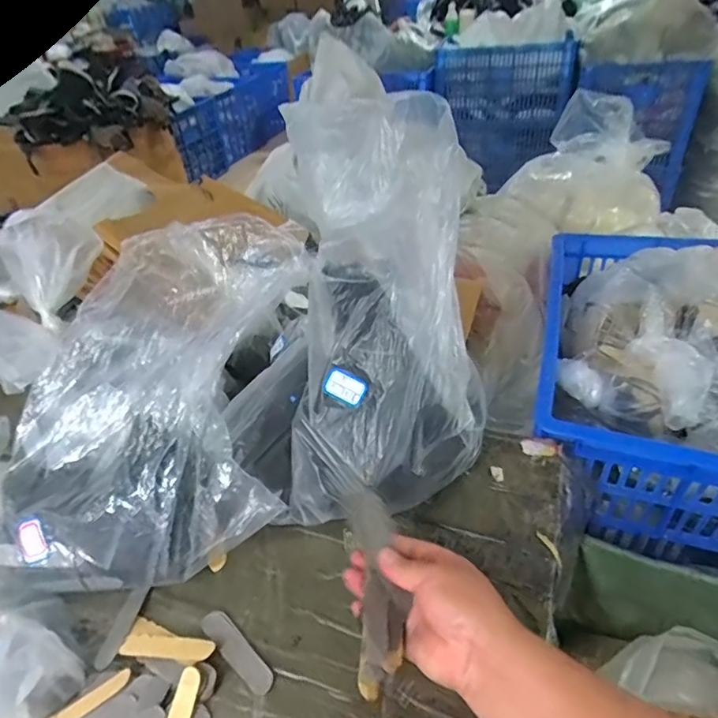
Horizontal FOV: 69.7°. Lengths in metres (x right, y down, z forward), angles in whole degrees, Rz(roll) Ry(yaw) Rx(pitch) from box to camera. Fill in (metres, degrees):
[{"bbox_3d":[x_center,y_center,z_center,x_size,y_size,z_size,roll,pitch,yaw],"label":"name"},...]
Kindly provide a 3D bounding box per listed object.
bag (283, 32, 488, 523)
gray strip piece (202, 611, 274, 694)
[{"bbox_3d":[0.021,-0.042,0.438,0.160,0.372,0.075,1,15,10],"label":"bag"},{"bbox_3d":[-0.101,0.242,0.429,0.082,0.004,0.021,31,52,32],"label":"gray strip piece"}]

